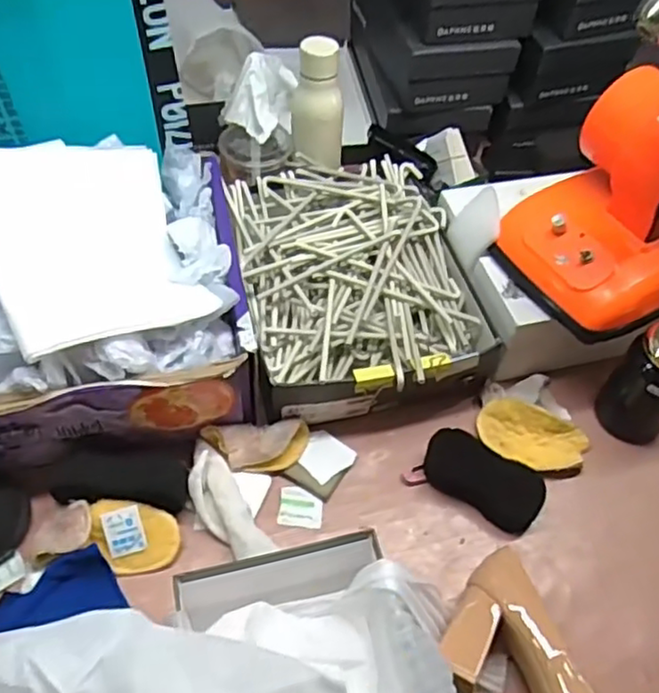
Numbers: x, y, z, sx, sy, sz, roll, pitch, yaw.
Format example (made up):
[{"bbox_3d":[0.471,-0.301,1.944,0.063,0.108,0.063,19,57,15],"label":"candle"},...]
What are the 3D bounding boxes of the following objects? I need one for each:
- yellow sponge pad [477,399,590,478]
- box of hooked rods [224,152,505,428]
[{"bbox_3d":[0.225,0.102,0.759,0.122,0.038,0.065,22,55,11],"label":"yellow sponge pad"},{"bbox_3d":[0.026,-0.082,0.816,0.263,0.102,0.342,-9,55,-11],"label":"box of hooked rods"}]

